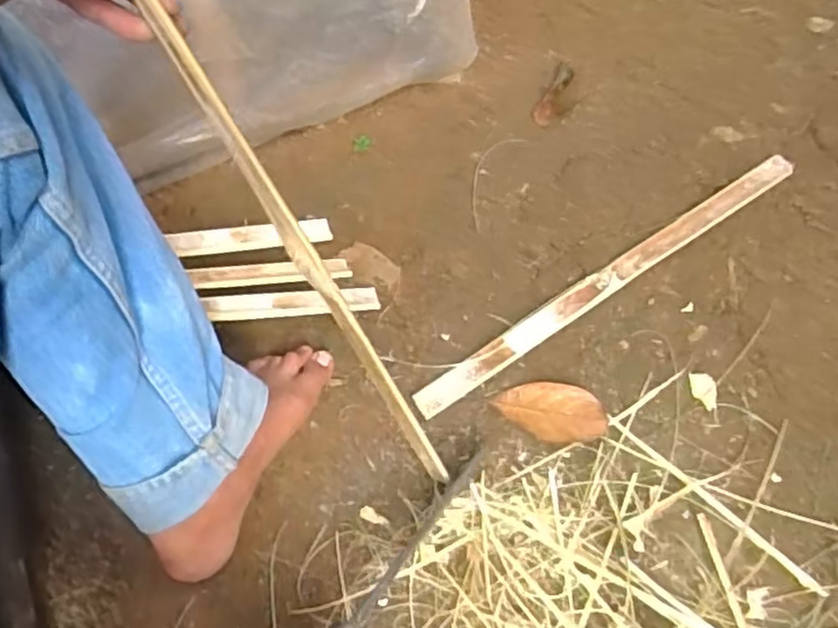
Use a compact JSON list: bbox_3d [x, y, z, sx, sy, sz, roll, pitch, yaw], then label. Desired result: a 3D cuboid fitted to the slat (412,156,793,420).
[{"bbox_3d":[0.205,-0.042,0.717,0.496,0.008,0.030,-32,76,-15],"label":"slat"}]

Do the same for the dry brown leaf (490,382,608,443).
[{"bbox_3d":[0.123,0.092,0.654,0.102,0.005,0.056,5,60,7],"label":"dry brown leaf"}]

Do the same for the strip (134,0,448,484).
[{"bbox_3d":[-0.061,-0.019,0.440,0.017,0.470,0.011,23,62,38],"label":"strip"}]

